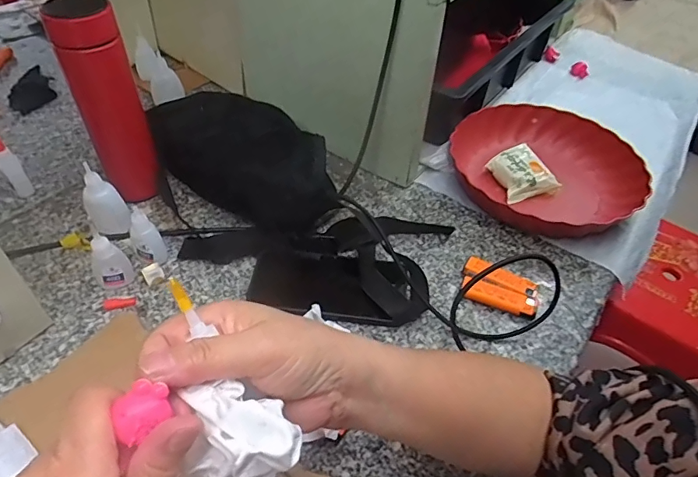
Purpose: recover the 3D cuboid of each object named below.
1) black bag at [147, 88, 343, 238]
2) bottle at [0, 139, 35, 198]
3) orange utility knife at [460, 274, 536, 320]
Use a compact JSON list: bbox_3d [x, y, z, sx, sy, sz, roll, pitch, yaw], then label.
[{"bbox_3d":[-0.128,-0.096,0.578,0.269,0.098,0.113,36,54,27],"label":"black bag"},{"bbox_3d":[-0.397,-0.087,0.555,0.021,0.087,0.018,-32,56,-29],"label":"bottle"},{"bbox_3d":[0.159,0.063,0.507,0.076,0.015,0.024,20,48,15],"label":"orange utility knife"}]

